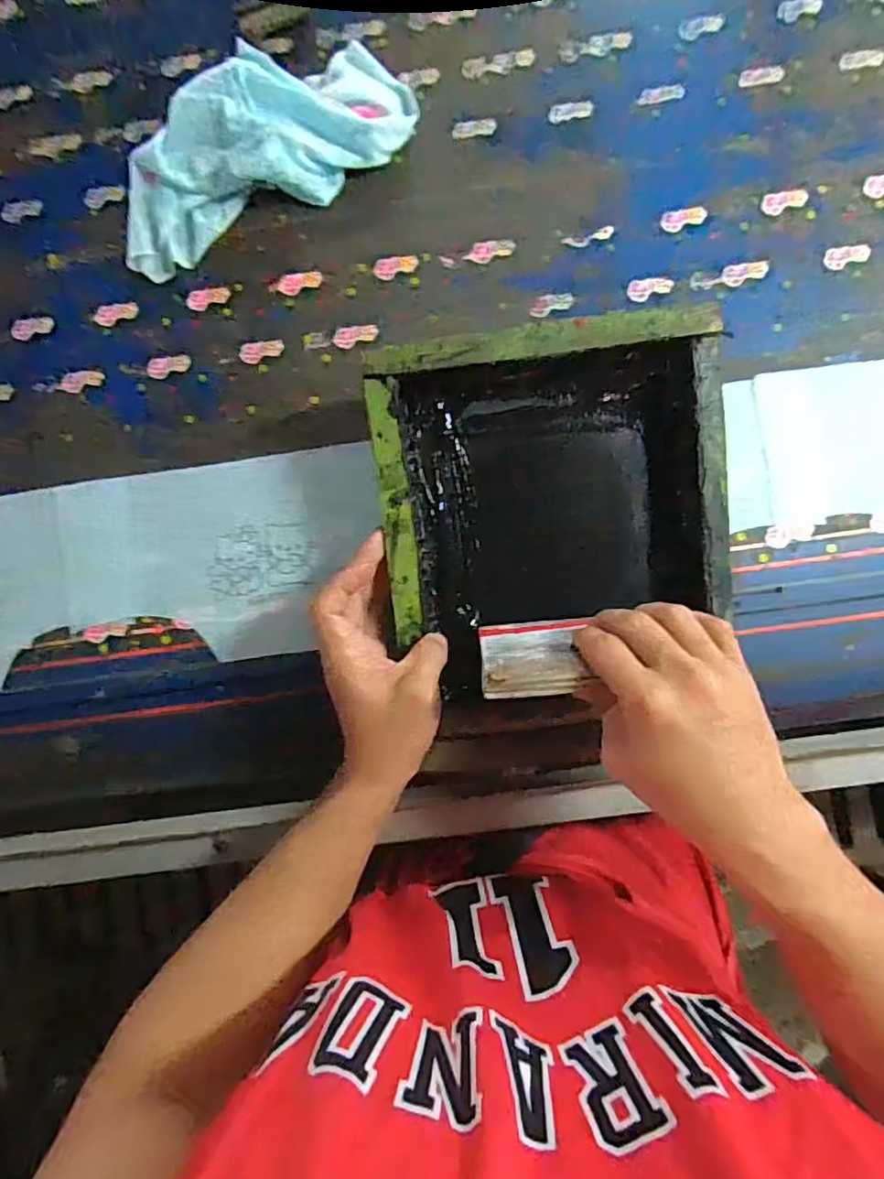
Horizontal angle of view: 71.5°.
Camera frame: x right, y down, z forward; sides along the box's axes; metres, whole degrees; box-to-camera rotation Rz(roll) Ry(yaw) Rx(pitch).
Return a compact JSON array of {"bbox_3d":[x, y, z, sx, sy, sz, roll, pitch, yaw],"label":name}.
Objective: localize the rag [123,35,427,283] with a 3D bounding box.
[{"bbox_3d":[-0.150,-0.356,0.484,0.255,0.042,0.126,-23,85,2],"label":"rag"}]

